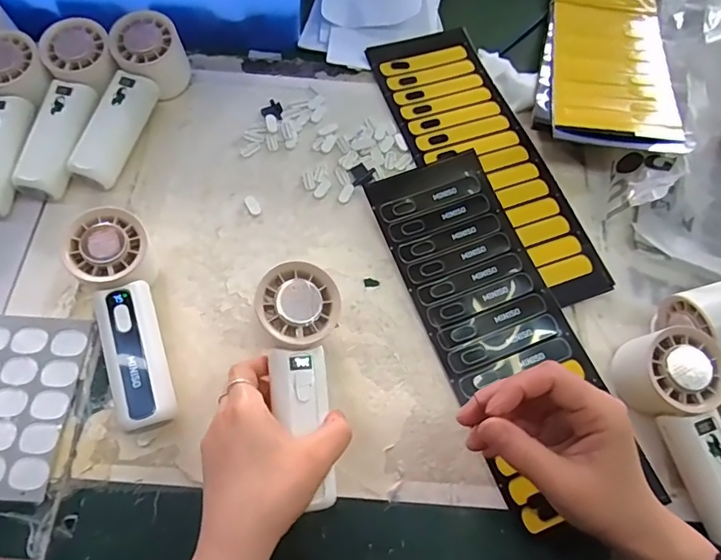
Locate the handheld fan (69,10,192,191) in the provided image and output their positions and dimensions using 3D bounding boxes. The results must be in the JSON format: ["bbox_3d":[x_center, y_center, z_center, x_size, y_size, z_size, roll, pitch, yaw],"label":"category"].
[{"bbox_3d":[-0.205,-0.154,0.430,0.057,0.050,0.154,21,66,7],"label":"handheld fan"}]

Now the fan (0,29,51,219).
[{"bbox_3d":[-0.291,-0.130,0.420,0.059,0.049,0.153,-5,65,-5],"label":"fan"}]

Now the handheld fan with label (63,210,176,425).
[{"bbox_3d":[-0.164,0.026,0.364,0.058,0.057,0.157,-22,68,-12],"label":"handheld fan with label"}]

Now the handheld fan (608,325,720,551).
[{"bbox_3d":[0.222,0.107,0.330,0.050,0.052,0.144,-10,66,-7],"label":"handheld fan"}]

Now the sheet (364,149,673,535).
[{"bbox_3d":[0.102,0.027,0.388,0.104,0.007,0.279,-19,70,-10],"label":"sheet"}]

